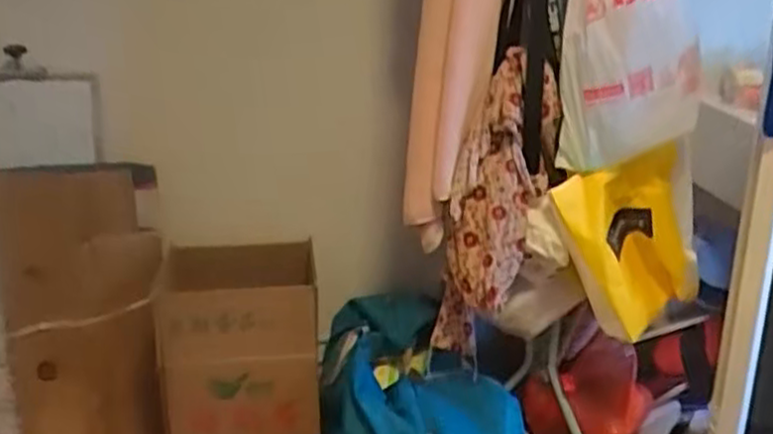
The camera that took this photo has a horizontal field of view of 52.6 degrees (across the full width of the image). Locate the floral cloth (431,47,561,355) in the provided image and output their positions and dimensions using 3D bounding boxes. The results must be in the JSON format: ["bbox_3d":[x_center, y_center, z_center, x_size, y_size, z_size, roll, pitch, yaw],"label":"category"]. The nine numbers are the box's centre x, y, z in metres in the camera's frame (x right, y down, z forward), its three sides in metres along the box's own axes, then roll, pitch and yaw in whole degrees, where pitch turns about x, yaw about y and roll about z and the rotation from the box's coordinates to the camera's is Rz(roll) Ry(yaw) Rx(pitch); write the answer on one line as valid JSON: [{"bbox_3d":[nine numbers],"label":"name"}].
[{"bbox_3d":[0.204,0.006,1.420,0.205,0.556,0.166,0,19,4],"label":"floral cloth"}]

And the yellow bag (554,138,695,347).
[{"bbox_3d":[0.454,0.057,1.414,0.218,0.323,0.104,-21,22,-1],"label":"yellow bag"}]

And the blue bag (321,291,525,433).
[{"bbox_3d":[0.043,0.414,1.642,0.364,0.382,0.427,-4,19,-10],"label":"blue bag"}]

